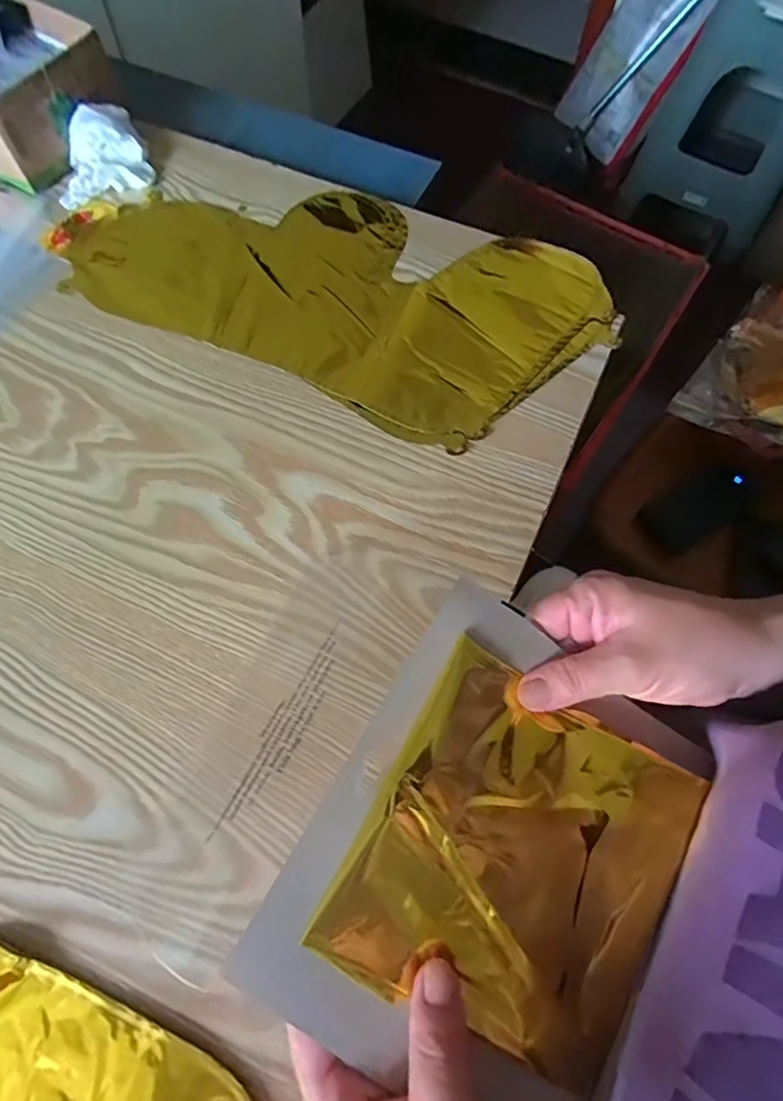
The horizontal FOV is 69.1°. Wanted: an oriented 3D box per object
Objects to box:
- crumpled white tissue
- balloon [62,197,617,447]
[{"bbox_3d":[-0.256,-0.342,0.489,0.079,0.037,0.070,-25,69,-10],"label":"crumpled white tissue"},{"bbox_3d":[-0.047,-0.206,0.446,0.408,0.008,0.204,19,68,8],"label":"balloon"}]

